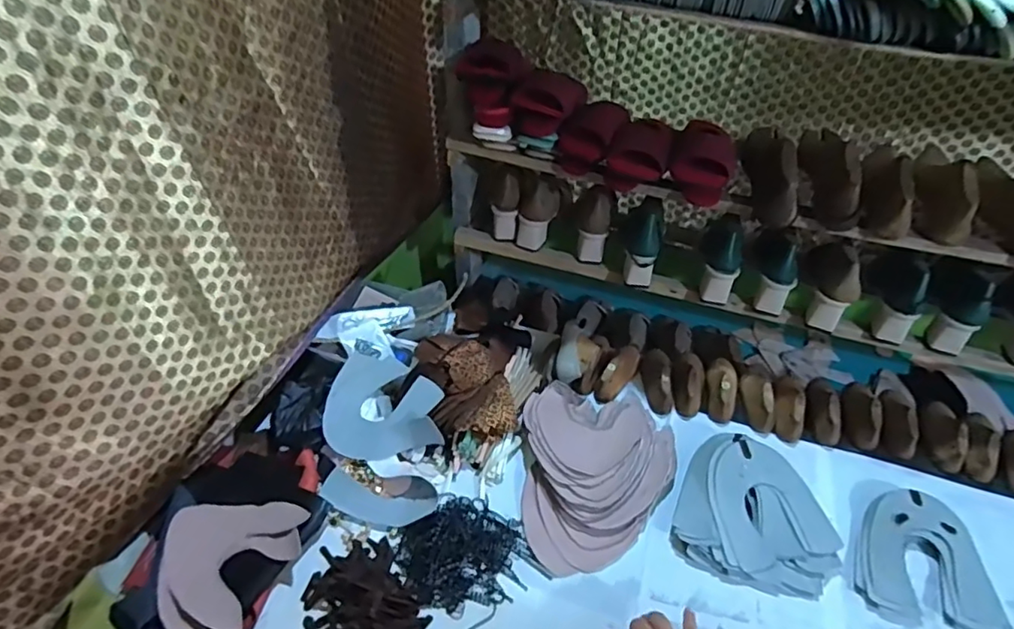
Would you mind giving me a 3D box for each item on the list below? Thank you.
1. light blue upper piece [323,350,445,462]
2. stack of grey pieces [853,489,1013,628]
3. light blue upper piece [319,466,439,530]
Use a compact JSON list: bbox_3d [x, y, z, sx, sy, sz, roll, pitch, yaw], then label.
[{"bbox_3d":[-0.183,0.137,0.891,0.164,0.073,0.175,0,42,0],"label":"light blue upper piece"},{"bbox_3d":[0.552,0.325,0.759,0.166,0.033,0.175,8,43,8],"label":"stack of grey pieces"},{"bbox_3d":[-0.181,0.261,0.801,0.161,0.023,0.072,7,42,6],"label":"light blue upper piece"}]

